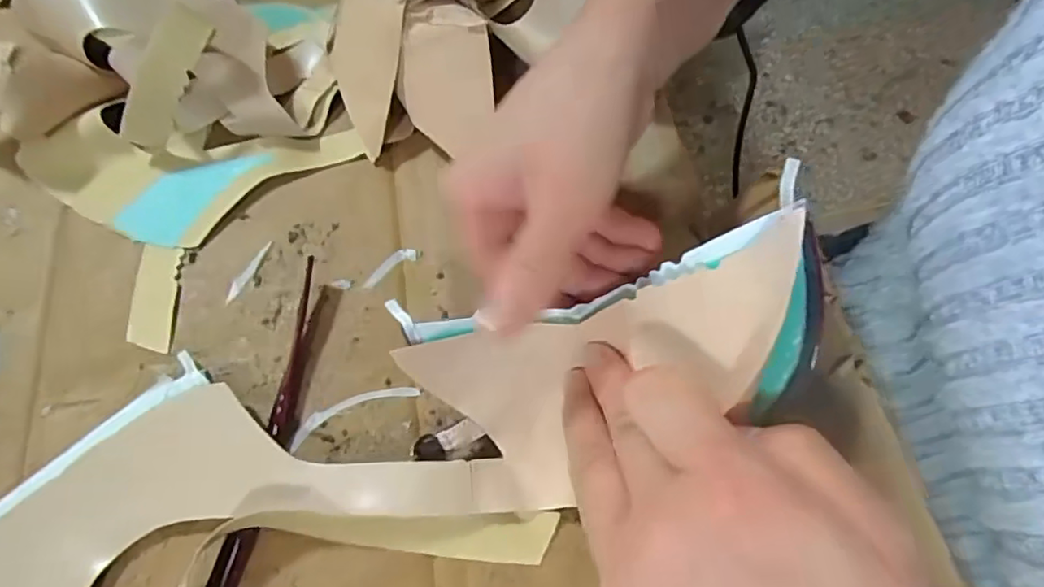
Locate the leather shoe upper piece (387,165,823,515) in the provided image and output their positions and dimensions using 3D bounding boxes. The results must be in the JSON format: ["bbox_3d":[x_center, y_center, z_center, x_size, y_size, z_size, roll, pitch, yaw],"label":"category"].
[{"bbox_3d":[0.033,0.021,0.202,0.141,0.047,0.070,-26,64,21],"label":"leather shoe upper piece"}]

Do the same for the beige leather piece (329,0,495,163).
[{"bbox_3d":[-0.055,-0.119,0.290,0.075,0.059,0.095,-12,66,-4],"label":"beige leather piece"}]

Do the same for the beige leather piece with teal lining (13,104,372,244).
[{"bbox_3d":[-0.164,-0.056,0.286,0.160,0.018,0.063,1,66,2],"label":"beige leather piece with teal lining"}]

